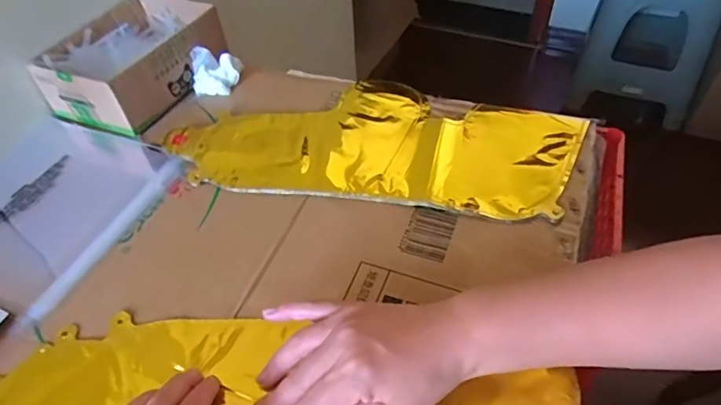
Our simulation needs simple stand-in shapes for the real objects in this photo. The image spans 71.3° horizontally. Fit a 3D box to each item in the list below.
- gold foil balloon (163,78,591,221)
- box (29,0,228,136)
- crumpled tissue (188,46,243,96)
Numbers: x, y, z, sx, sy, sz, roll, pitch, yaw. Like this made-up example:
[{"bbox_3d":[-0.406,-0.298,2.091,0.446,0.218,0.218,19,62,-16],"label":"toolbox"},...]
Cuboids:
[{"bbox_3d":[0.016,-0.072,0.526,0.395,0.011,0.182,7,48,10],"label":"gold foil balloon"},{"bbox_3d":[-0.266,-0.171,0.597,0.137,0.066,0.184,17,51,19],"label":"box"},{"bbox_3d":[-0.173,-0.159,0.600,0.054,0.038,0.048,3,48,6],"label":"crumpled tissue"}]

